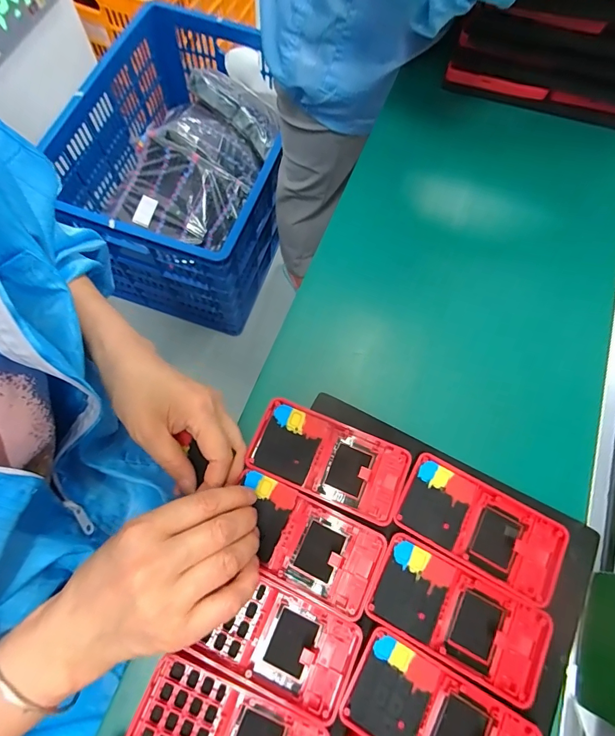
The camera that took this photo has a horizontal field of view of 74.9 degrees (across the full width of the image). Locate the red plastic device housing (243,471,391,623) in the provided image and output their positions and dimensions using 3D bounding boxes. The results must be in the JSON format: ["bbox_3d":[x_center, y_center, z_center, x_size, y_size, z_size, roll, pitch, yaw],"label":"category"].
[{"bbox_3d":[-0.004,0.130,0.300,0.116,0.018,0.062,25,71,7],"label":"red plastic device housing"}]

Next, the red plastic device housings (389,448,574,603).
[{"bbox_3d":[0.133,0.122,0.309,0.124,0.016,0.061,28,71,8],"label":"red plastic device housings"}]

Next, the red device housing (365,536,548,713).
[{"bbox_3d":[0.107,0.175,0.285,0.121,0.008,0.061,27,71,7],"label":"red device housing"}]

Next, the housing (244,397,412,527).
[{"bbox_3d":[0.016,0.073,0.322,0.124,0.013,0.062,22,71,6],"label":"housing"}]

